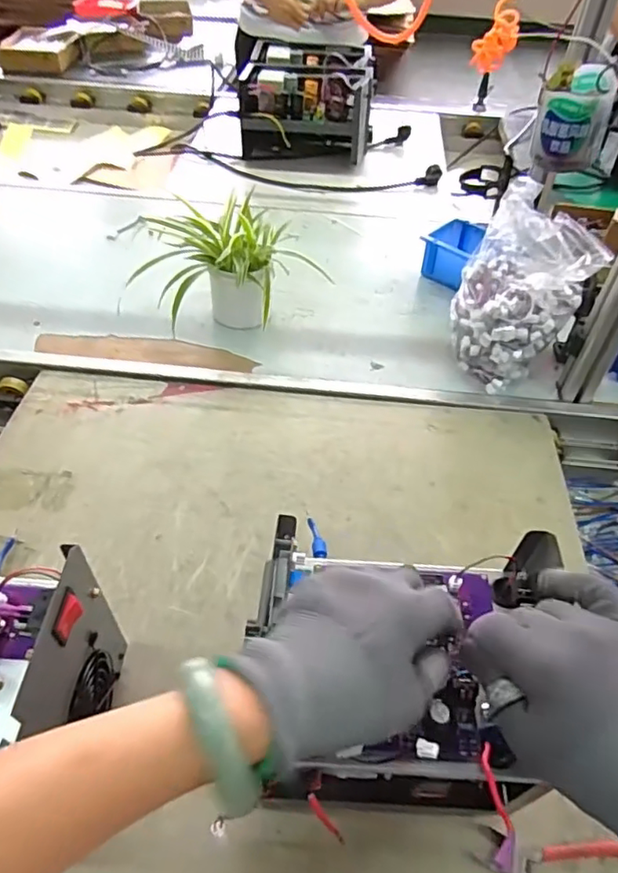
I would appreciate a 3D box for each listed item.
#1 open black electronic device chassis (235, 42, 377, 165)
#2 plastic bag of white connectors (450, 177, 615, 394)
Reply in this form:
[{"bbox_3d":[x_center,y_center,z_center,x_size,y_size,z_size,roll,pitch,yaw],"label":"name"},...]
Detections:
[{"bbox_3d":[0.002,-0.784,1.337,0.289,0.157,0.335,5,49,0],"label":"open black electronic device chassis"},{"bbox_3d":[0.273,-0.182,0.770,0.154,0.207,0.145,34,55,24],"label":"plastic bag of white connectors"}]

